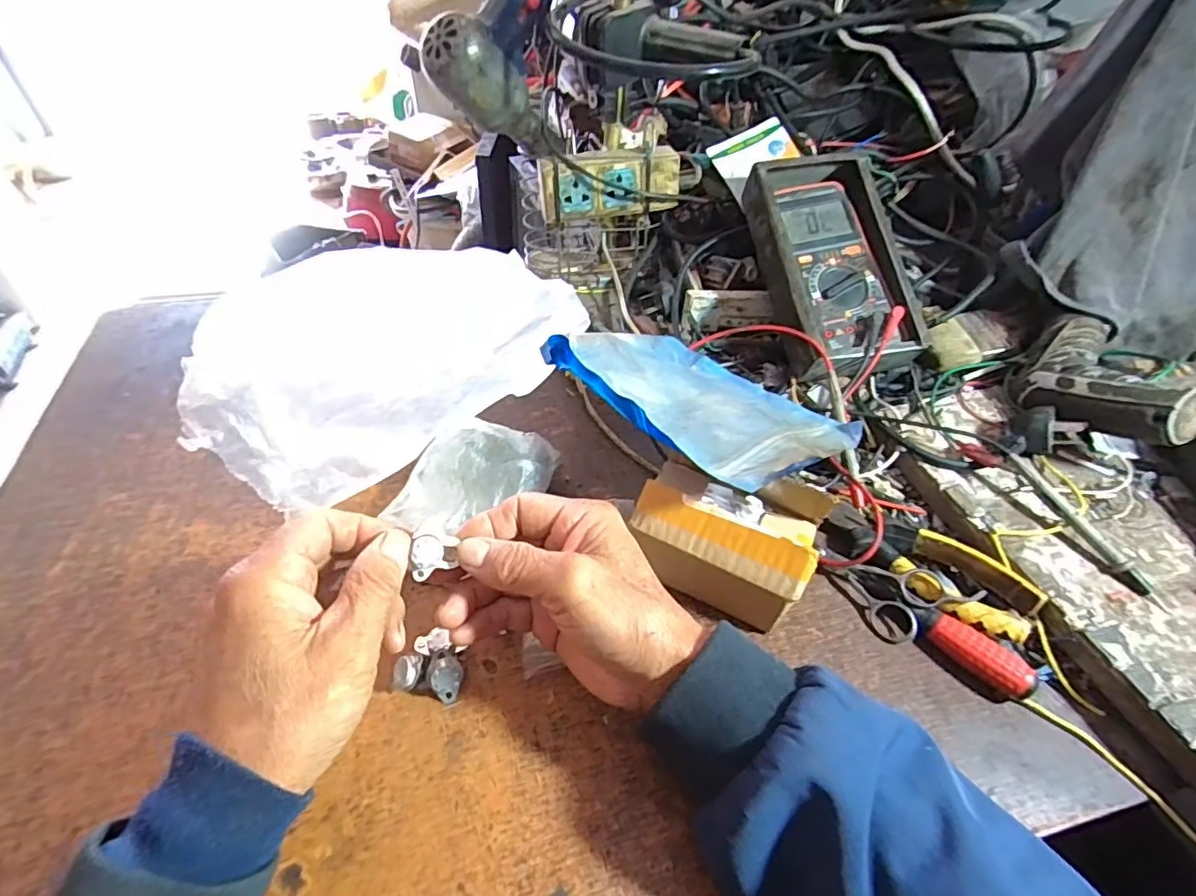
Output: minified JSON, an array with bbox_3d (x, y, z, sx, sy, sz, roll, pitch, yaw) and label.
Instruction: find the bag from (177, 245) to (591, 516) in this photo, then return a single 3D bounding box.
[{"bbox_3d":[-0.170,-0.080,0.471,0.267,0.092,0.208,-24,50,-24],"label":"bag"}]

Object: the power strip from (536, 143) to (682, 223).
[{"bbox_3d":[0.011,-0.259,0.571,0.140,0.055,0.047,-11,46,-13],"label":"power strip"}]

